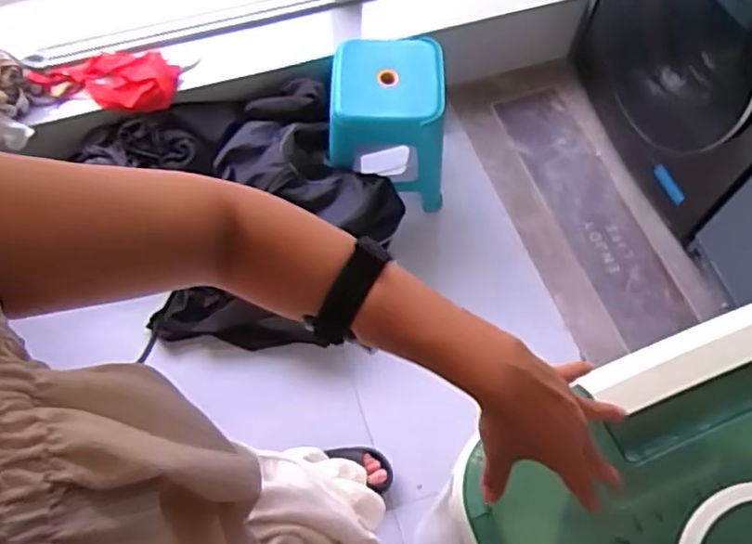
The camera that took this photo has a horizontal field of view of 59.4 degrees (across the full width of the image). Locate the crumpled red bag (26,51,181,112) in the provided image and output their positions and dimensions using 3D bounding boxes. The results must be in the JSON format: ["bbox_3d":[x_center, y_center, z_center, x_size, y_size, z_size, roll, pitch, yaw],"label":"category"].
[{"bbox_3d":[-0.594,-0.425,1.455,0.300,0.050,0.145,0,65,0],"label":"crumpled red bag"}]

